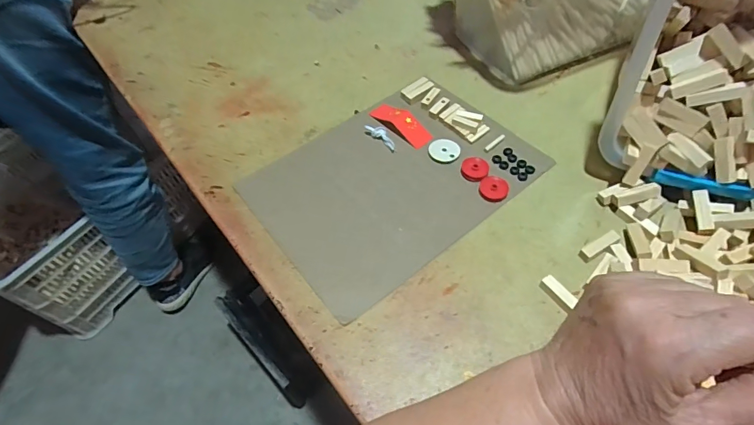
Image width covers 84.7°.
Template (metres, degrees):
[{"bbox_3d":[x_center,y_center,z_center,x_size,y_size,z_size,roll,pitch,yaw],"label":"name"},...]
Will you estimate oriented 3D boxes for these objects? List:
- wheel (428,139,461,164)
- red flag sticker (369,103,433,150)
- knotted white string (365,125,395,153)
[{"bbox_3d":[0.076,-0.070,0.463,0.034,0.004,0.033,-2,55,3],"label":"wheel"},{"bbox_3d":[0.029,-0.107,0.491,0.029,0.009,0.086,-37,60,-20],"label":"red flag sticker"},{"bbox_3d":[0.006,-0.087,0.474,0.015,0.008,0.048,-33,58,-17],"label":"knotted white string"}]

